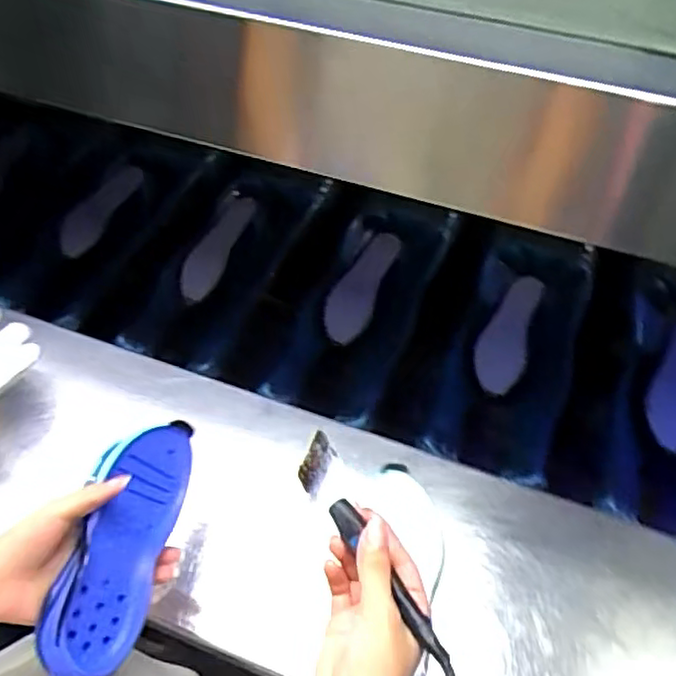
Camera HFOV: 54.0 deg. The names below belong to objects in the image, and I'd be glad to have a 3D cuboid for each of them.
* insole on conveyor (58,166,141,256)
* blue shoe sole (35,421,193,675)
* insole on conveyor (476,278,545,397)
[{"bbox_3d":[-0.325,-0.177,0.904,0.059,0.015,0.150,32,77,21],"label":"insole on conveyor"},{"bbox_3d":[-0.166,0.156,0.510,0.078,0.035,0.196,37,48,-28],"label":"blue shoe sole"},{"bbox_3d":[0.198,-0.008,0.768,0.053,0.018,0.151,20,71,13],"label":"insole on conveyor"}]

